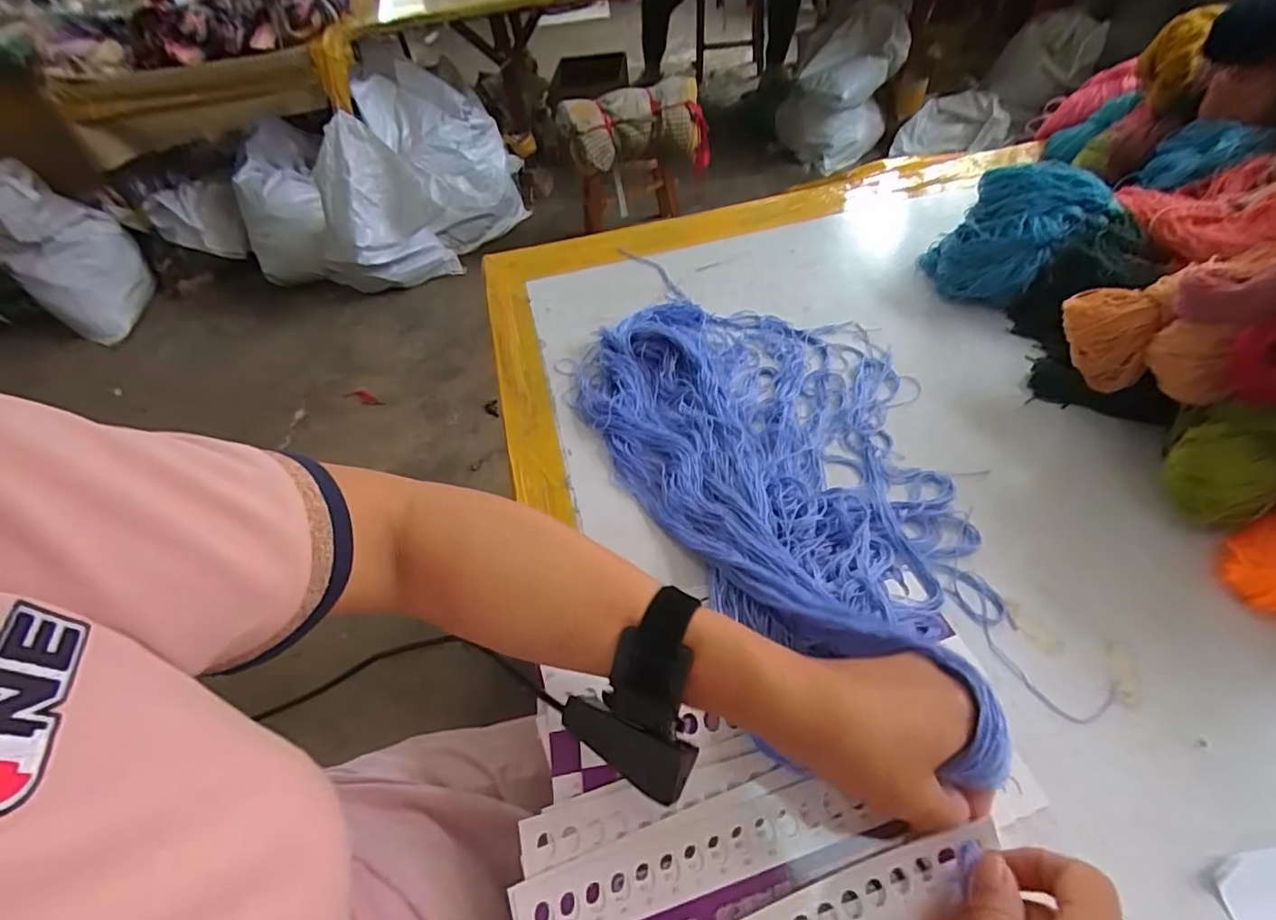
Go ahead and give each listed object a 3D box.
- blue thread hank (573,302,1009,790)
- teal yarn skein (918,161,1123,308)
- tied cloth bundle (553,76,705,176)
[{"bbox_3d":[0.134,-0.021,0.453,0.273,0.081,0.457,-21,50,-13],"label":"blue thread hank"},{"bbox_3d":[0.373,-0.220,0.580,0.146,0.109,0.103,21,54,22],"label":"teal yarn skein"},{"bbox_3d":[-0.008,-0.971,1.691,0.424,0.234,0.191,0,49,7],"label":"tied cloth bundle"}]

